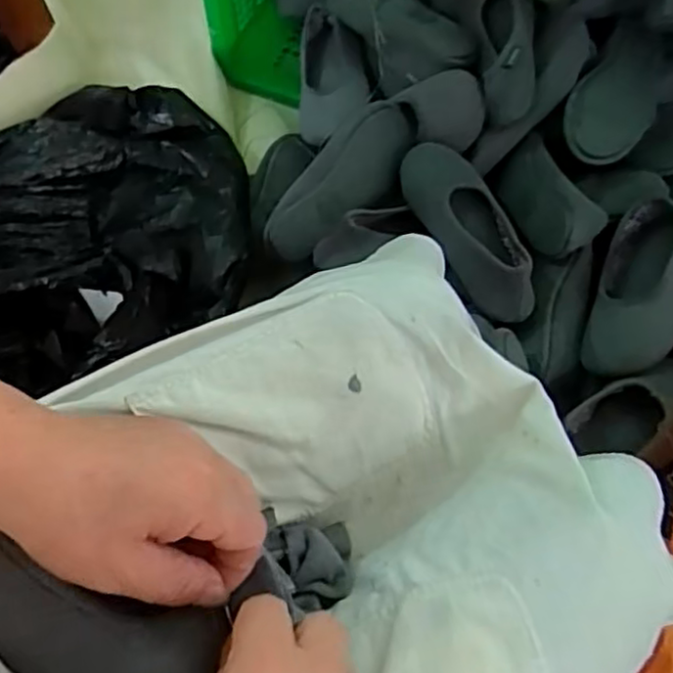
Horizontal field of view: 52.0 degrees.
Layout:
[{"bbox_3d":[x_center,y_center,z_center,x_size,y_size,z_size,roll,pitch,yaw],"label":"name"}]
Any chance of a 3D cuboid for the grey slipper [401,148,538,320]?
[{"bbox_3d":[0.152,-0.127,0.790,0.096,0.066,0.246,-21,68,-10],"label":"grey slipper"}]

